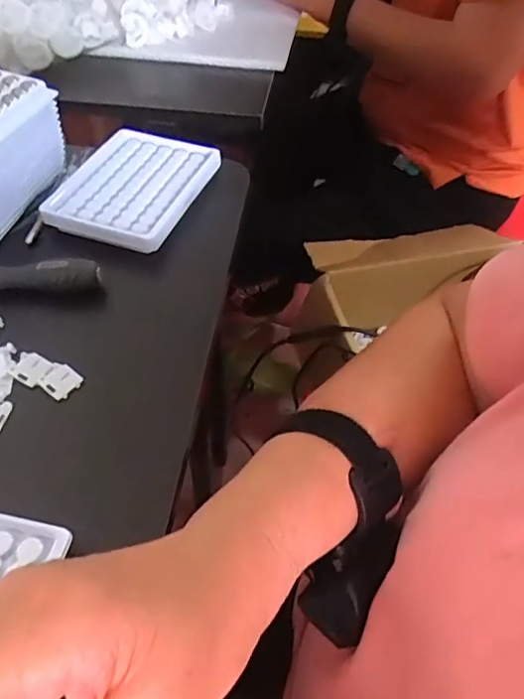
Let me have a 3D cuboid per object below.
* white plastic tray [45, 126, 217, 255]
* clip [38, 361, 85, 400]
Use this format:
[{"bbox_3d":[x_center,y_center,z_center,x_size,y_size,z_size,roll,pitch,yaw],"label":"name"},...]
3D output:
[{"bbox_3d":[-0.102,-0.135,0.452,0.097,0.013,0.127,16,51,11],"label":"white plastic tray"},{"bbox_3d":[-0.124,0.019,0.340,0.021,0.005,0.021,28,54,19],"label":"clip"}]

